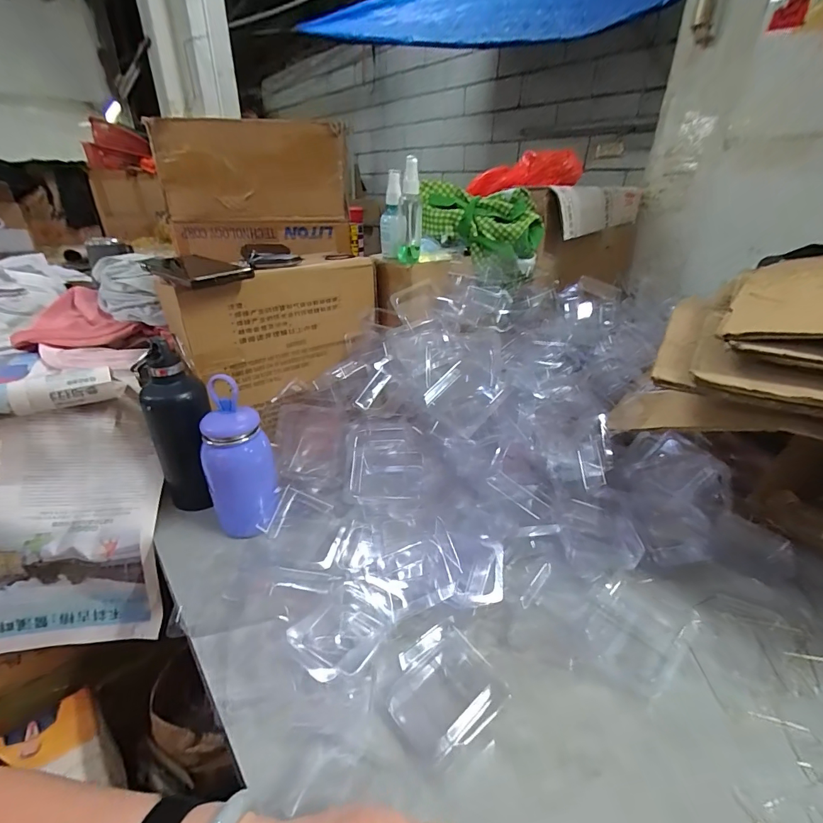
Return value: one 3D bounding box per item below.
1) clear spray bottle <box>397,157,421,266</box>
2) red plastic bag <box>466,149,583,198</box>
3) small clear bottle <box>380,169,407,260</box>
[{"bbox_3d":[0.000,-0.286,0.595,0.032,0.132,0.038,-1,29,-5],"label":"clear spray bottle"},{"bbox_3d":[0.203,-0.431,0.749,0.197,0.060,0.050,-2,27,19],"label":"red plastic bag"},{"bbox_3d":[-0.027,-0.292,0.619,0.037,0.116,0.035,-1,29,-5],"label":"small clear bottle"}]

